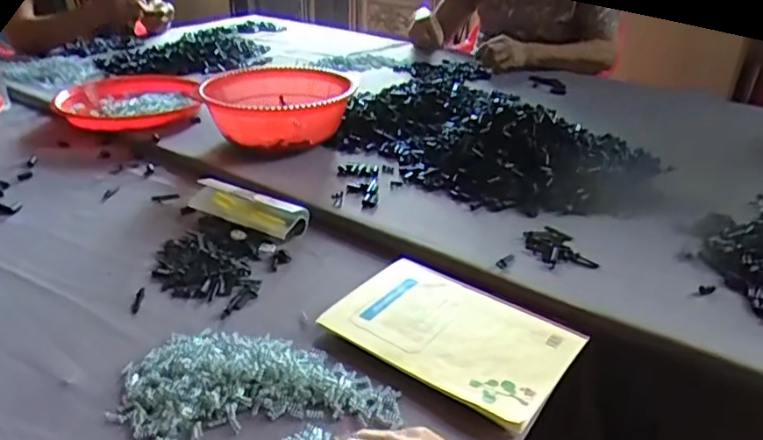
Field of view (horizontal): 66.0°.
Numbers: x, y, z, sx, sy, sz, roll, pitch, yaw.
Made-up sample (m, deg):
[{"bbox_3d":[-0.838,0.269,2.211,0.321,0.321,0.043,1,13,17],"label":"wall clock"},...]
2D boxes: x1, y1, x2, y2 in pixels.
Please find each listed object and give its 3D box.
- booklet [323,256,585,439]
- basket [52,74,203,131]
[{"bbox_3d":[0.064,0.097,0.534,0.204,0.013,0.144,21,34,32],"label":"booklet"},{"bbox_3d":[-0.464,-0.224,1.091,0.242,0.044,0.288,-13,31,-21],"label":"basket"}]

